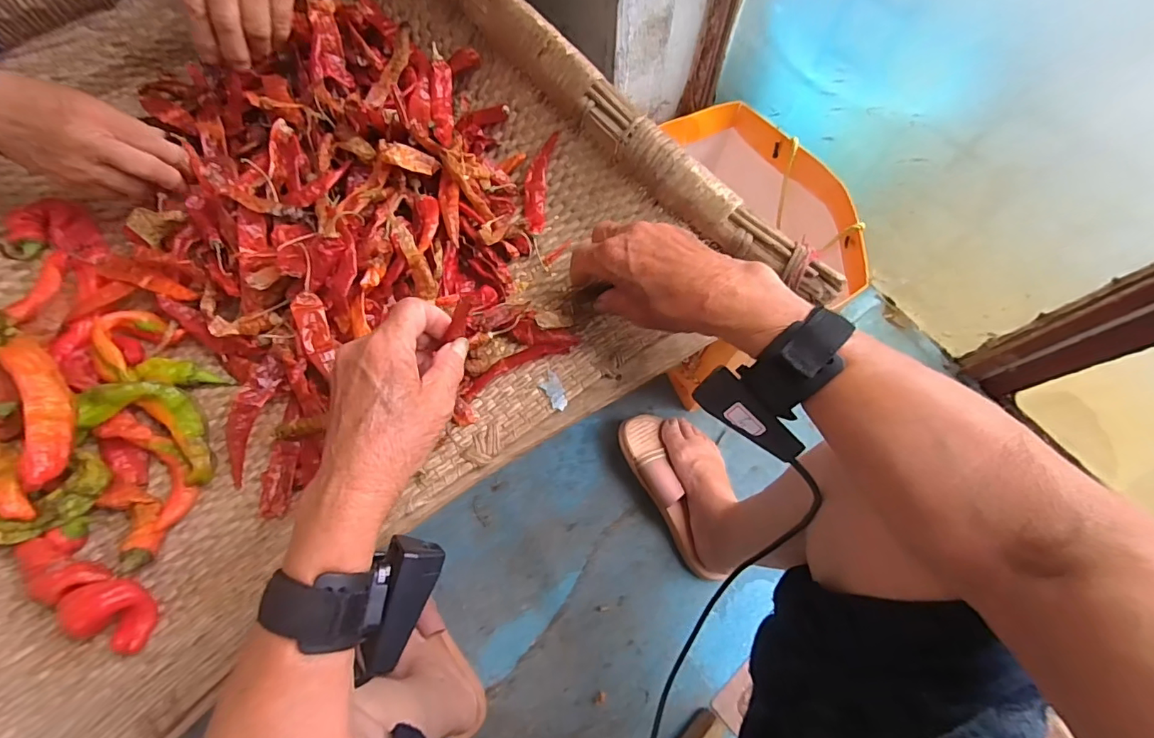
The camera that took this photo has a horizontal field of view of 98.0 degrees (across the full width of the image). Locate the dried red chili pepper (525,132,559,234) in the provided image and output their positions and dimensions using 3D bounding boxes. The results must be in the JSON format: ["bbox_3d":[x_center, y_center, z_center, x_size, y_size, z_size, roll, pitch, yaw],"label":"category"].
[{"bbox_3d":[-0.035,-0.161,0.439,0.023,0.013,0.085,8,88,5],"label":"dried red chili pepper"}]

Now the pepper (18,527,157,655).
[{"bbox_3d":[-0.313,0.141,0.324,0.100,0.038,0.030,29,75,11],"label":"pepper"}]

